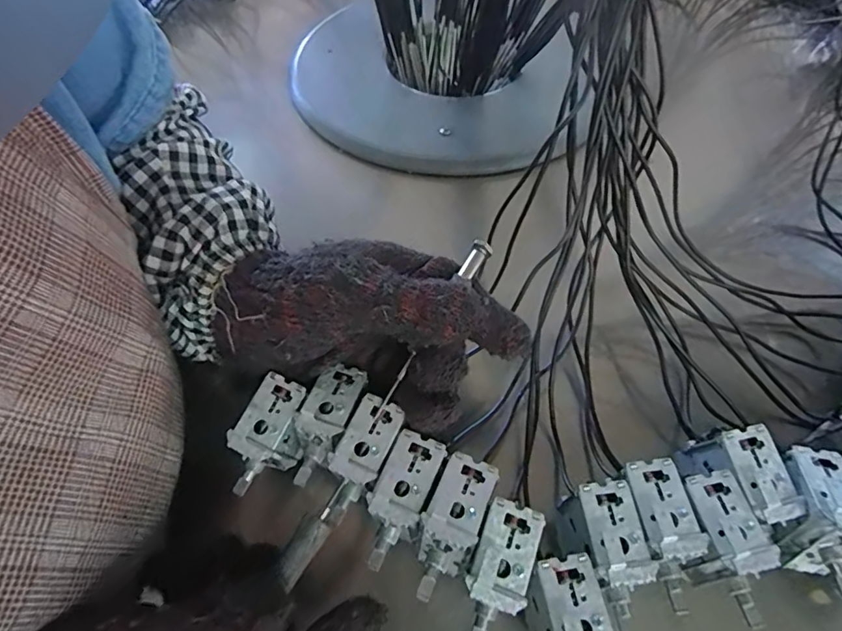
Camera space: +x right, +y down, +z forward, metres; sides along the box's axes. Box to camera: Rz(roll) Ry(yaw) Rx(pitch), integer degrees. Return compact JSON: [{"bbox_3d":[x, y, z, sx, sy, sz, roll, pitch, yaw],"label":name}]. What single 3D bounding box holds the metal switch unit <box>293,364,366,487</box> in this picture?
[{"bbox_3d":[-0.044,0.048,0.236,0.021,0.020,0.055,15,57,11],"label":"metal switch unit"}]

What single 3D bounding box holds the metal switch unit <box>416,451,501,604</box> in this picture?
[{"bbox_3d":[0.013,0.085,0.210,0.022,0.018,0.056,20,58,14],"label":"metal switch unit"}]

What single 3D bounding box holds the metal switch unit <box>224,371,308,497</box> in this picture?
[{"bbox_3d":[-0.072,0.057,0.240,0.025,0.028,0.048,22,59,15],"label":"metal switch unit"}]

